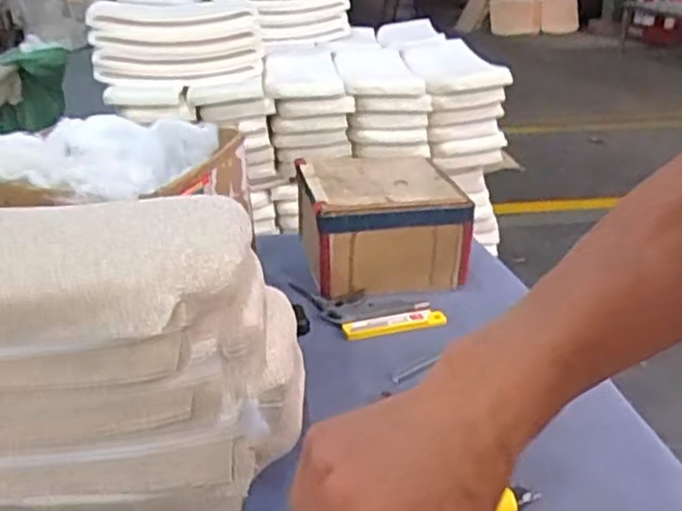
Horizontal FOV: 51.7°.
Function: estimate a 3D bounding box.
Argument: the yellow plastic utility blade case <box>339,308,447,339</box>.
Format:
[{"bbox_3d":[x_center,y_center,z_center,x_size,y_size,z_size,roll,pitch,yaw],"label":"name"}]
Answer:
[{"bbox_3d":[0.068,0.084,0.881,0.133,0.008,0.033,-9,27,-16],"label":"yellow plastic utility blade case"}]

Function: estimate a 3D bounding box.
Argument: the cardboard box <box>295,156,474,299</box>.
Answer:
[{"bbox_3d":[0.059,-0.049,1.009,0.215,0.128,0.200,-4,26,-7],"label":"cardboard box"}]

